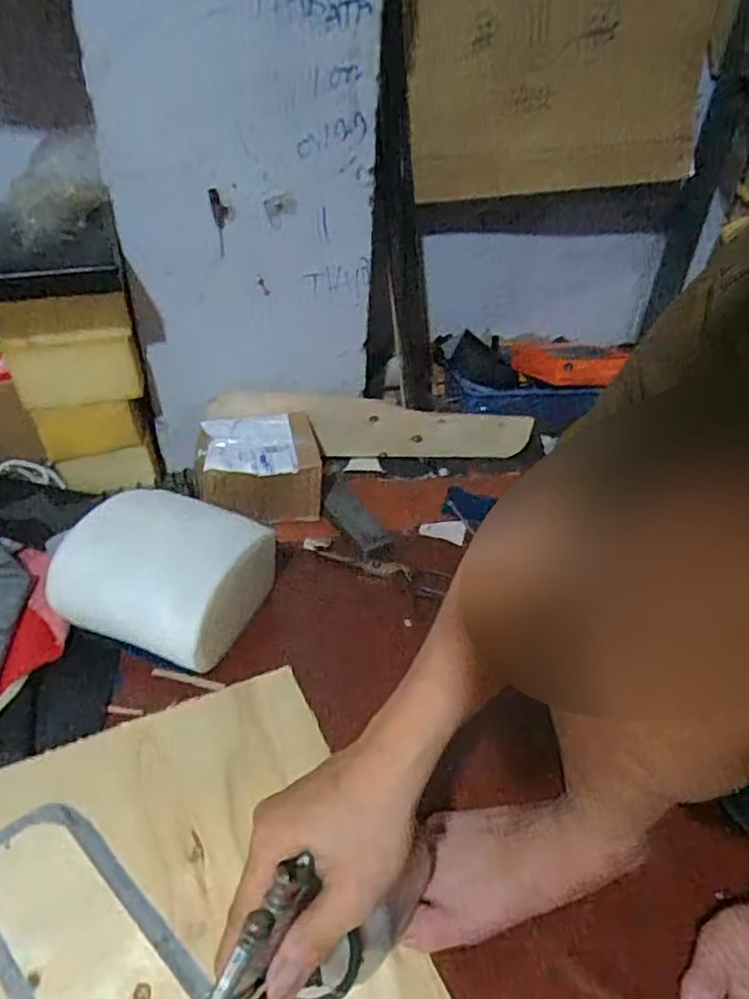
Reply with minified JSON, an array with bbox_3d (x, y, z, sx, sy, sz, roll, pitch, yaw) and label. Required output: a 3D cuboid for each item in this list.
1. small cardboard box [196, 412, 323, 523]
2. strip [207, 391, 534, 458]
[{"bbox_3d":[-0.165,-0.048,0.916,0.168,0.088,0.145,-7,41,-12],"label":"small cardboard box"},{"bbox_3d":[0.006,-0.110,1.003,0.506,0.094,0.020,3,30,-15],"label":"strip"}]

